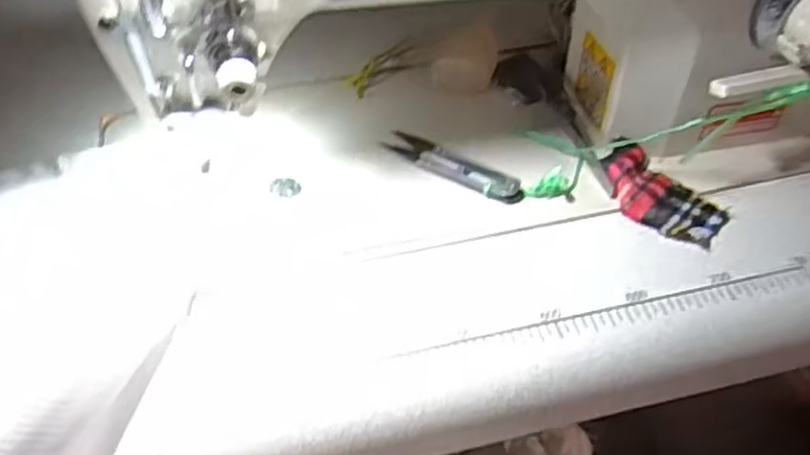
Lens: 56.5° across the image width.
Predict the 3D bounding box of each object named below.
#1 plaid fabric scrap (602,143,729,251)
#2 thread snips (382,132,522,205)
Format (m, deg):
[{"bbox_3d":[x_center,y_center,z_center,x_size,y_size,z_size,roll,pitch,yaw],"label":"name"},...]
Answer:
[{"bbox_3d":[0.152,-0.021,0.453,0.047,0.014,0.082,-29,52,-24],"label":"plaid fabric scrap"},{"bbox_3d":[0.030,-0.041,0.477,0.098,0.010,0.021,28,53,25],"label":"thread snips"}]

